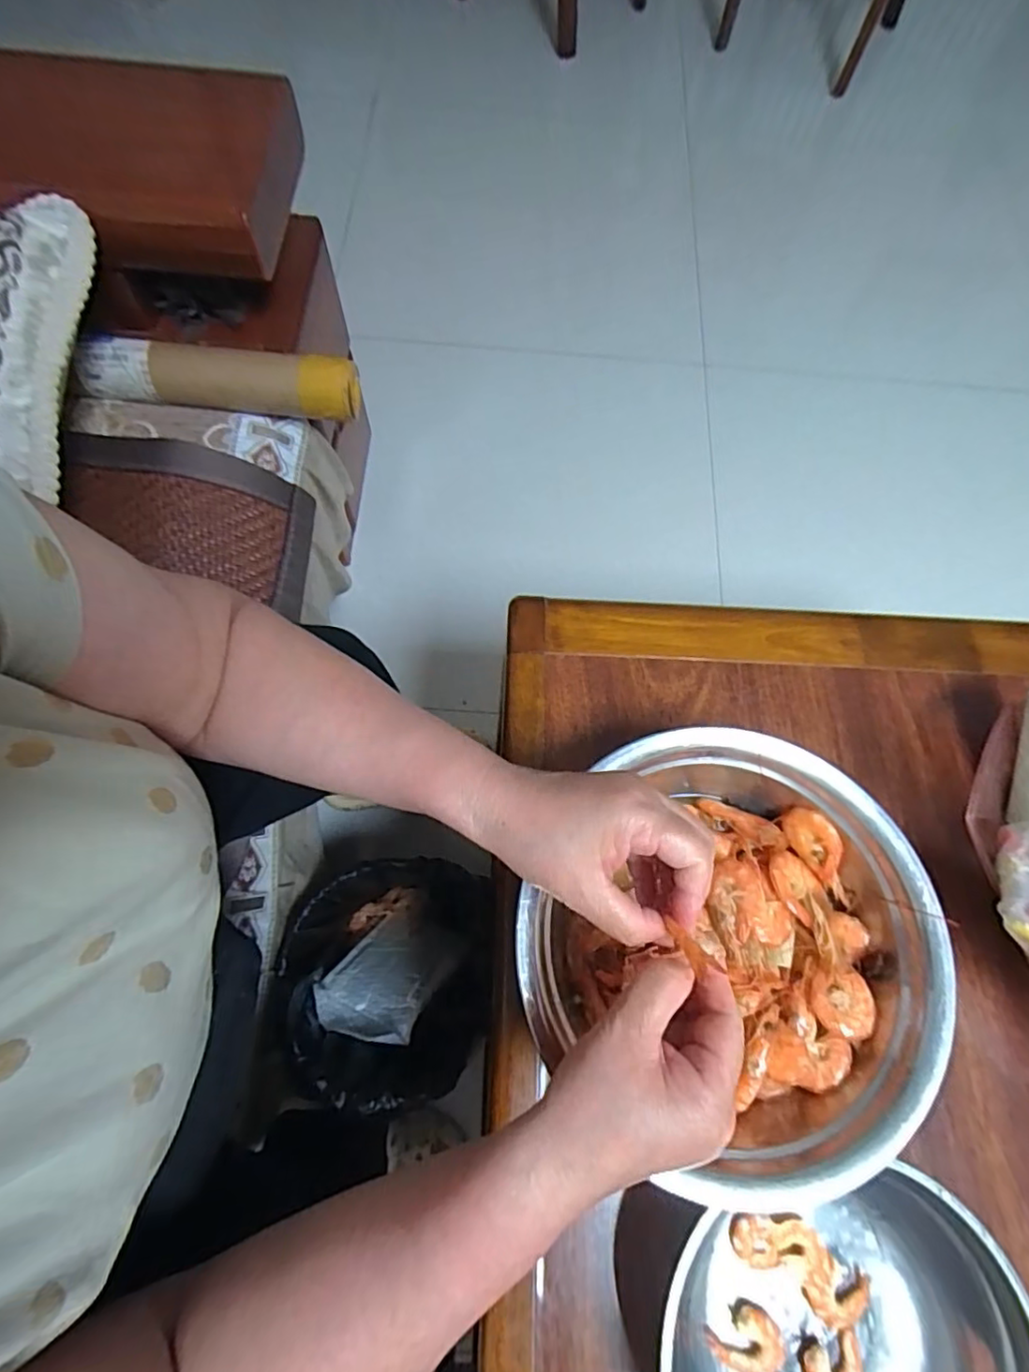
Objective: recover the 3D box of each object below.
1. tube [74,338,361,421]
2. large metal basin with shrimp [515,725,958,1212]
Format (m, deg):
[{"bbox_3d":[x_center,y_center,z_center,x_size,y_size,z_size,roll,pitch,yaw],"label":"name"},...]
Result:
[{"bbox_3d":[-0.311,-0.328,0.642,0.286,0.059,0.046,1,71,-1],"label":"tube"},{"bbox_3d":[0.135,0.162,0.390,0.234,0.082,0.243,1,70,-2],"label":"large metal basin with shrimp"}]

